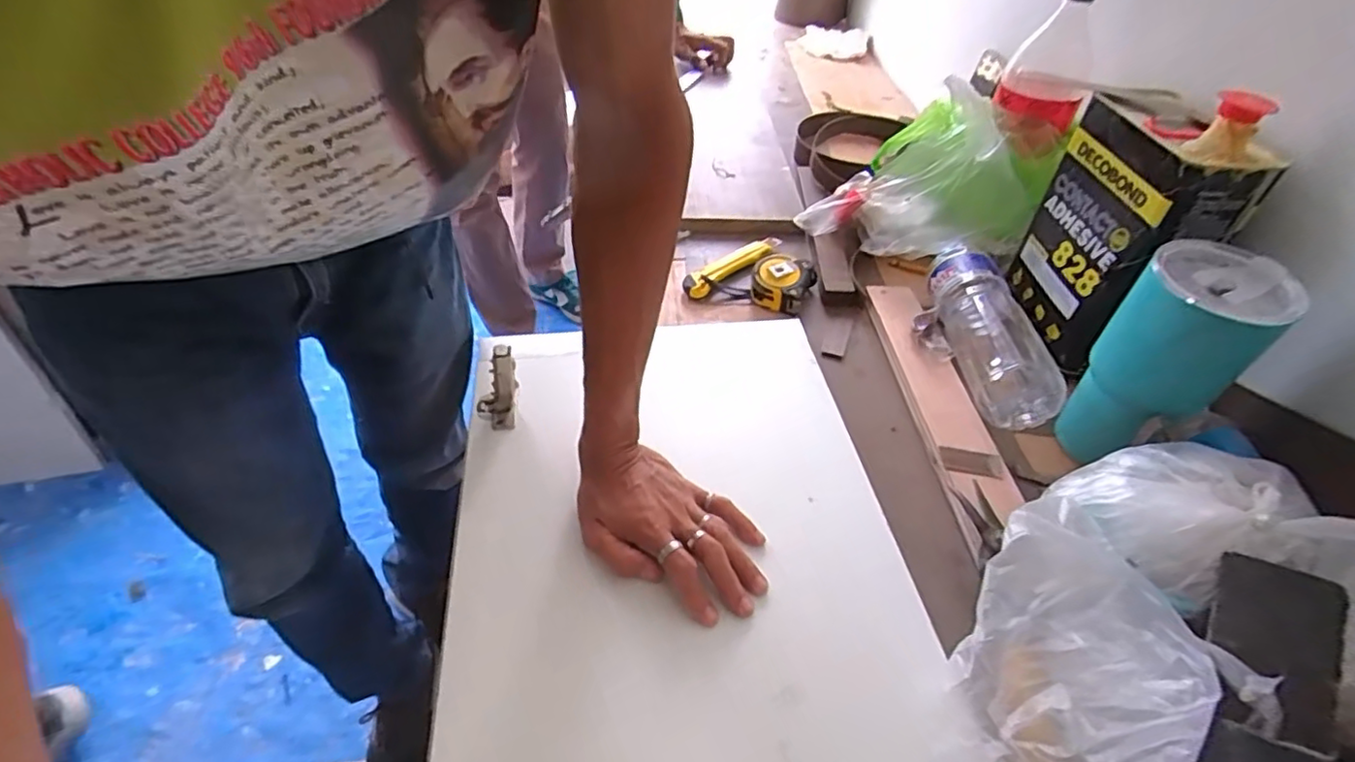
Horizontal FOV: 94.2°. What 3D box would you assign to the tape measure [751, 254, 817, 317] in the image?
[{"bbox_3d":[0.123,-0.118,0.739,0.064,0.034,0.083,18,47,14],"label":"tape measure"}]

